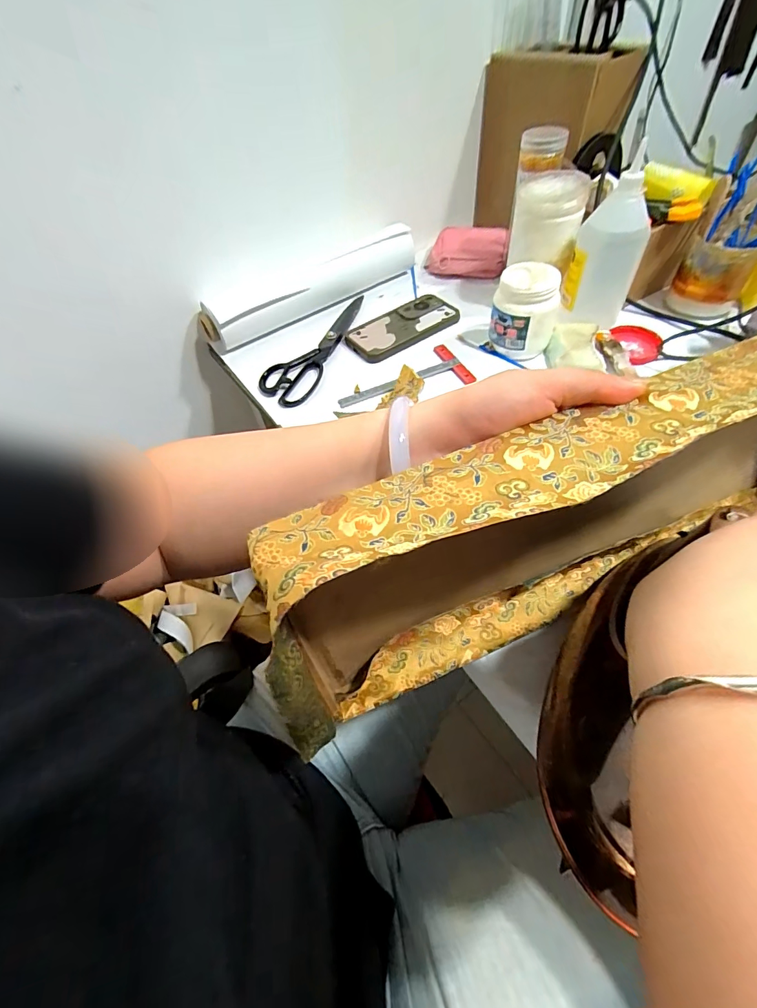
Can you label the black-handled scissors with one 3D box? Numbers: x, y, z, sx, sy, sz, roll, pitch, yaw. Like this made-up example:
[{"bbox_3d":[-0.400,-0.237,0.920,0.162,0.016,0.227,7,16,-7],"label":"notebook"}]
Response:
[{"bbox_3d":[-0.091,-0.236,0.603,0.078,0.011,0.261,13,57,15],"label":"black-handled scissors"}]

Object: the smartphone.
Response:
[{"bbox_3d":[0.037,-0.259,0.606,0.163,0.013,0.085,-27,56,-13],"label":"smartphone"}]

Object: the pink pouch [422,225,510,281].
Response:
[{"bbox_3d":[0.147,-0.424,0.703,0.139,0.040,0.110,4,55,9],"label":"pink pouch"}]

